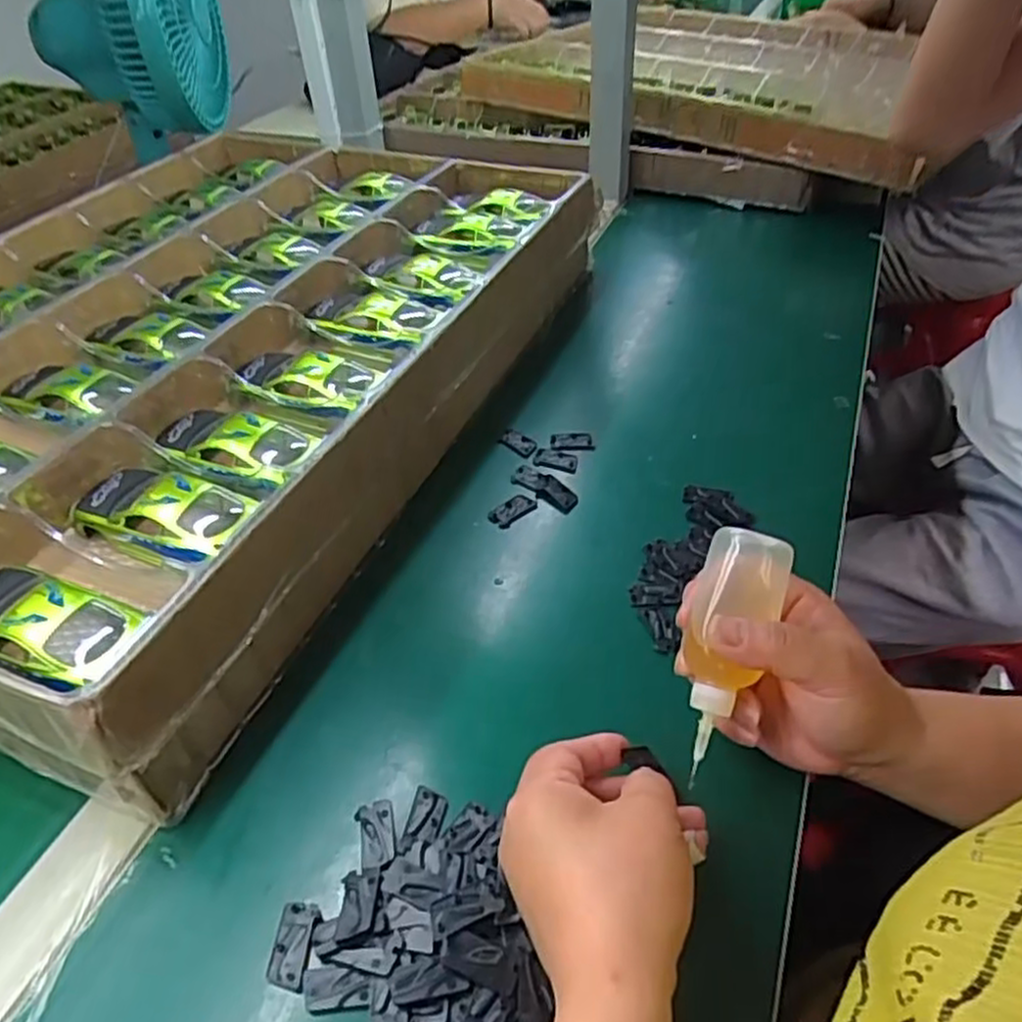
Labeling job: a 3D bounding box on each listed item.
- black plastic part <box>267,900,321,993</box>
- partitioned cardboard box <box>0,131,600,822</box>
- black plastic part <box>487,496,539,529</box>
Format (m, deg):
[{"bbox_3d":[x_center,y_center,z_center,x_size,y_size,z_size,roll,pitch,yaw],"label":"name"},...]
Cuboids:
[{"bbox_3d":[-0.099,0.197,0.349,0.018,0.004,0.036,1,42,4],"label":"black plastic part"},{"bbox_3d":[-0.250,-0.132,0.636,0.453,0.123,0.643,16,45,19],"label":"partitioned cardboard box"},{"bbox_3d":[0.001,-0.002,0.558,0.036,0.004,0.020,-34,50,-30],"label":"black plastic part"}]

